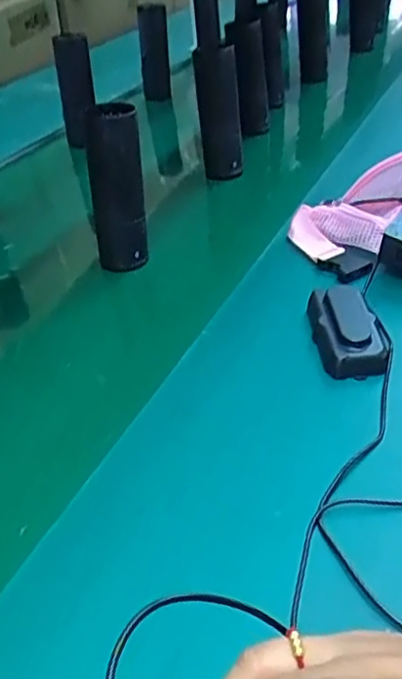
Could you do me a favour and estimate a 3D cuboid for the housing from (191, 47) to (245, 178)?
[{"bbox_3d":[0.024,-0.299,0.817,0.055,0.170,0.047,-1,37,6],"label":"housing"}]

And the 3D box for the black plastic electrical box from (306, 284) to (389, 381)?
[{"bbox_3d":[0.124,-0.011,0.518,0.054,0.027,0.104,-6,37,-1],"label":"black plastic electrical box"}]

